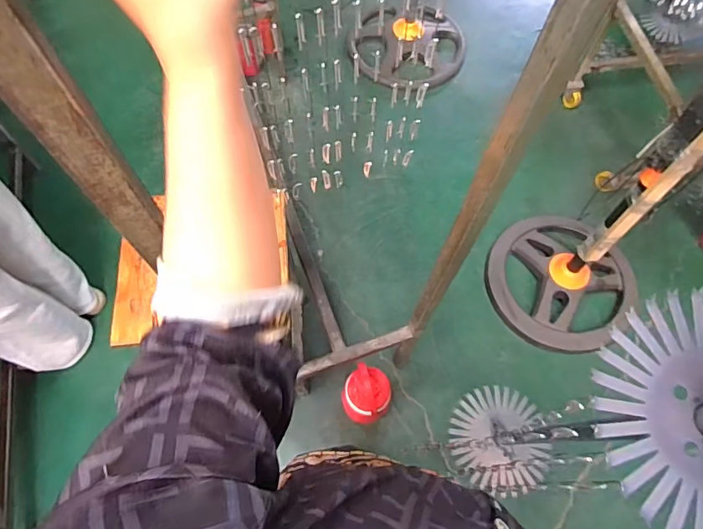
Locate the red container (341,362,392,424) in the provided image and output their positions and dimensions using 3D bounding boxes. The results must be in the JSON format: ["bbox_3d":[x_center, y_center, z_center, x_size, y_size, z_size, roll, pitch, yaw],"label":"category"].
[{"bbox_3d":[0.040,0.344,1.245,0.118,0.230,0.116,1,67,-2],"label":"red container"}]

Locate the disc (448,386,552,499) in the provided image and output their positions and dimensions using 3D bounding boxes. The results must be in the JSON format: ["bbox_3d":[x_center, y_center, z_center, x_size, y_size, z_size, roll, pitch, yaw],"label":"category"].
[{"bbox_3d":[0.301,0.352,0.959,0.189,0.044,0.201,0,61,0],"label":"disc"}]

